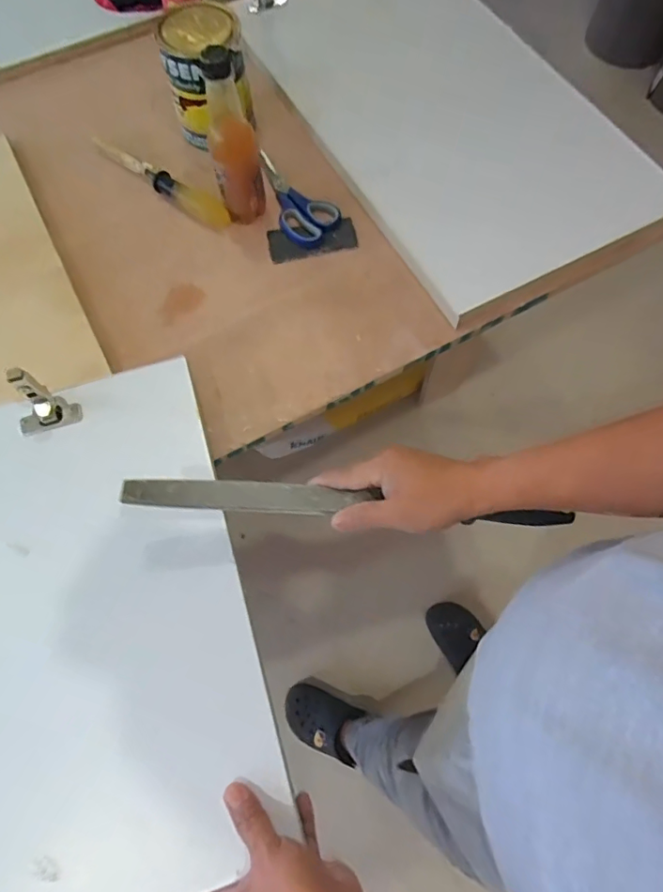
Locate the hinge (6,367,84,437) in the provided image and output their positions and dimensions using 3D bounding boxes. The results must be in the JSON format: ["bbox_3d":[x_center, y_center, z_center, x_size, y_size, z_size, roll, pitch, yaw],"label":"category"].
[{"bbox_3d":[-0.290,-0.046,0.519,0.059,0.065,0.033,-17,69,-8],"label":"hinge"}]

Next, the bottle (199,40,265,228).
[{"bbox_3d":[-0.112,-0.344,0.608,0.051,0.187,0.049,0,68,-1],"label":"bottle"}]

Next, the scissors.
[{"bbox_3d":[-0.052,-0.322,0.690,0.071,0.020,0.155,-32,72,-13],"label":"scissors"}]

